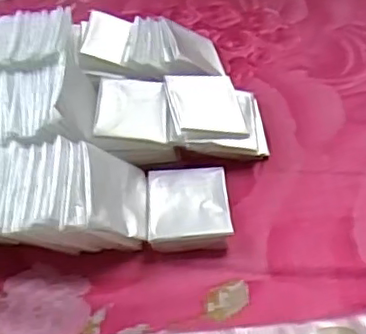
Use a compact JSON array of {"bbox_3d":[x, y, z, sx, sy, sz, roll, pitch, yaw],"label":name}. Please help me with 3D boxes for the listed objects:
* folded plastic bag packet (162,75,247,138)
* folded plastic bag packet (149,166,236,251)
[{"bbox_3d":[0.021,-0.057,0.564,0.062,0.004,0.083,-5,49,-13],"label":"folded plastic bag packet"},{"bbox_3d":[0.005,0.030,0.495,0.063,0.012,0.084,-5,43,1],"label":"folded plastic bag packet"}]

